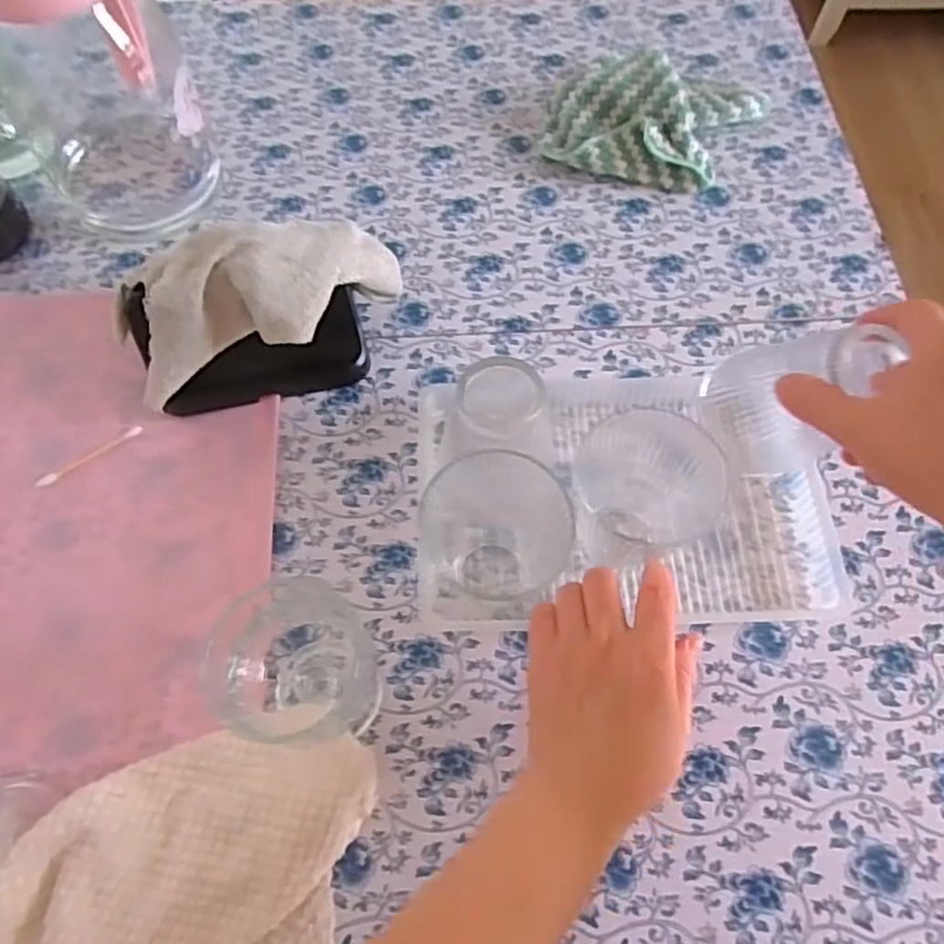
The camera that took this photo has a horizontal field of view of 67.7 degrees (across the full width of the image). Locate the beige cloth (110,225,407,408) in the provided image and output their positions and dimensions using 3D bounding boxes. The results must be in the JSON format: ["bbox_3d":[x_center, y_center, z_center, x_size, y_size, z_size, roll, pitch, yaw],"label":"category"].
[{"bbox_3d":[-0.125,-0.102,0.426,0.170,0.072,0.071,-22,67,-10],"label":"beige cloth"}]

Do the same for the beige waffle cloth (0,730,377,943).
[{"bbox_3d":[-0.135,0.194,0.333,0.187,0.037,0.118,-26,67,-11],"label":"beige waffle cloth"}]

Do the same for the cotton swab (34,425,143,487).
[{"bbox_3d":[-0.244,-0.010,0.448,0.071,0.004,0.008,-33,68,-14],"label":"cotton swab"}]

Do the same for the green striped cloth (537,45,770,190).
[{"bbox_3d":[0.148,-0.290,0.561,0.168,0.050,0.135,13,65,7],"label":"green striped cloth"}]

